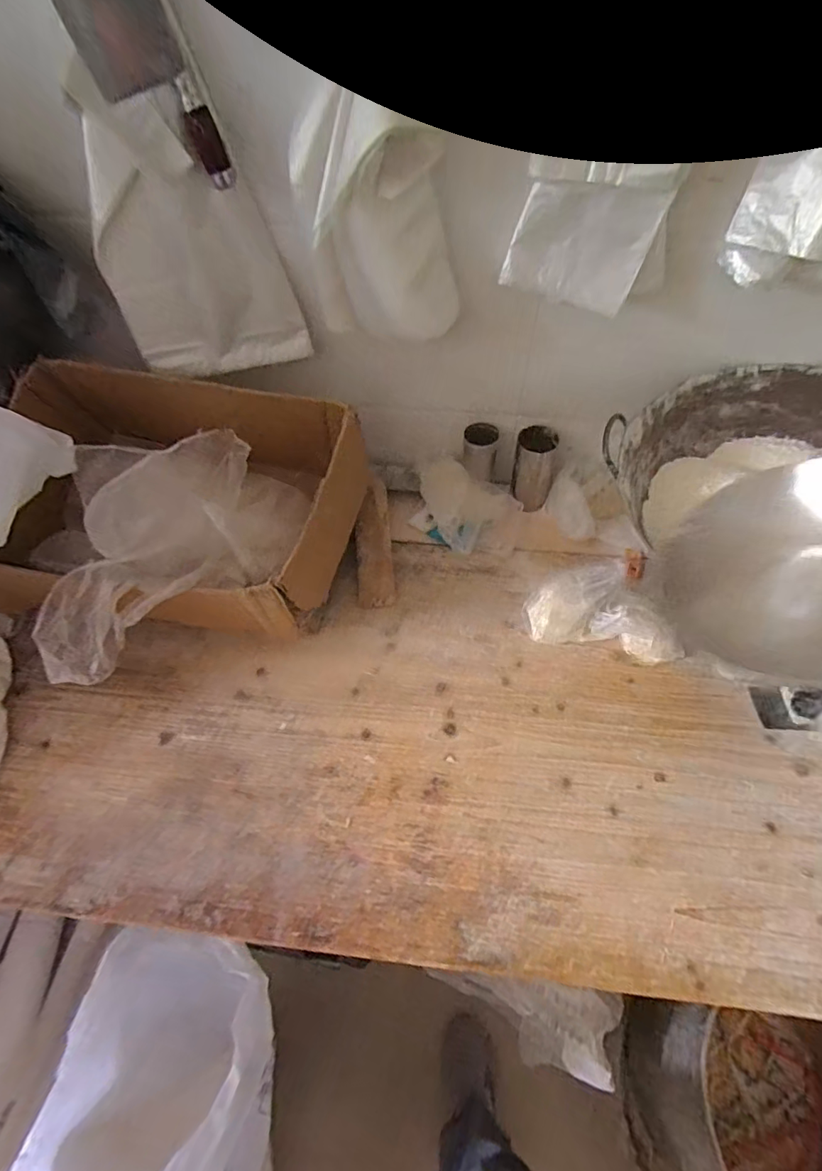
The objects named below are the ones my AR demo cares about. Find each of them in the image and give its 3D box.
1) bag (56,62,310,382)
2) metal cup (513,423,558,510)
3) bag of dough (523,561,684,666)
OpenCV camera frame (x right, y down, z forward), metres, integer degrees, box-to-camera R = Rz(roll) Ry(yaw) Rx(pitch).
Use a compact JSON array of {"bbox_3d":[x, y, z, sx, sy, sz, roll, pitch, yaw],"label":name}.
[{"bbox_3d":[-0.302,-0.457,0.726,0.259,0.313,0.068,1,55,1],"label":"bag"},{"bbox_3d":[0.230,-0.216,0.966,0.079,0.136,0.079,14,57,10],"label":"metal cup"},{"bbox_3d":[0.316,0.037,0.838,0.246,0.082,0.122,12,56,9],"label":"bag of dough"}]

